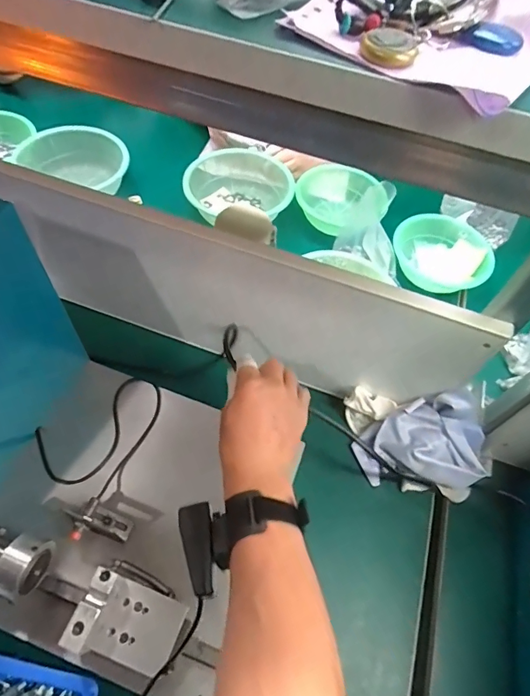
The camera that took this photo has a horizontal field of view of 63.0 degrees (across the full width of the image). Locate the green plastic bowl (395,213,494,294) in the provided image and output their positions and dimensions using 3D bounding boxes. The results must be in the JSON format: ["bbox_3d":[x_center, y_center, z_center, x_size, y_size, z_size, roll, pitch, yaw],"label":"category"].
[{"bbox_3d":[0.305,-0.168,0.751,0.155,0.047,0.143,2,58,-3],"label":"green plastic bowl"}]

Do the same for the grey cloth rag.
[{"bbox_3d":[0.206,0.124,0.534,0.155,0.099,0.112,-15,61,-13],"label":"grey cloth rag"}]

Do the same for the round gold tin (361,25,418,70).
[{"bbox_3d":[0.061,-0.142,0.204,0.028,0.008,0.028,2,58,-3],"label":"round gold tin"}]

